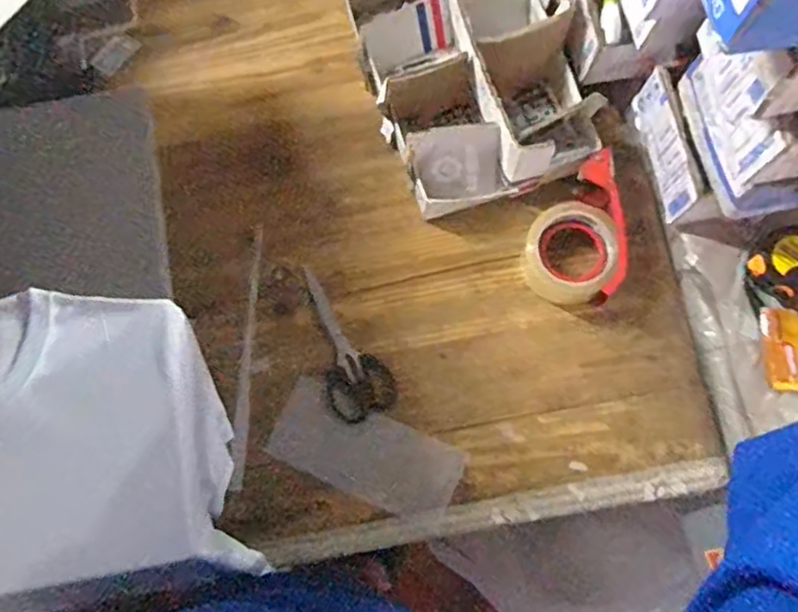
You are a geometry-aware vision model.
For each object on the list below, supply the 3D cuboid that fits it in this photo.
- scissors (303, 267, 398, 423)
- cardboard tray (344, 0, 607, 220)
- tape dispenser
[{"bbox_3d":[-0.073,0.046,0.720,0.071,0.004,0.171,-34,79,-7],"label":"scissors"},{"bbox_3d":[0.077,-0.271,0.742,0.225,0.107,0.309,-15,77,-3],"label":"cardboard tray"},{"bbox_3d":[0.183,-0.077,0.708,0.105,0.058,0.150,-4,77,0],"label":"tape dispenser"}]

